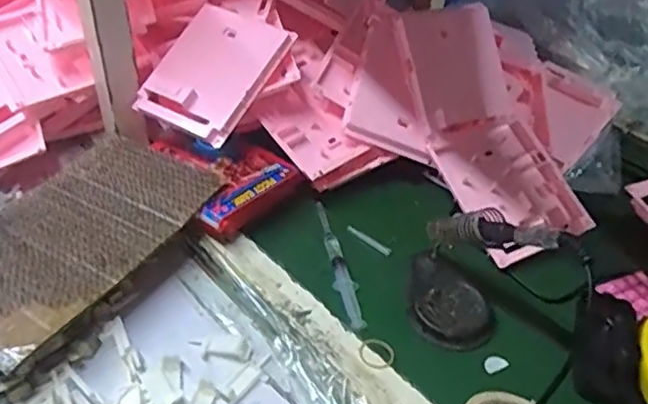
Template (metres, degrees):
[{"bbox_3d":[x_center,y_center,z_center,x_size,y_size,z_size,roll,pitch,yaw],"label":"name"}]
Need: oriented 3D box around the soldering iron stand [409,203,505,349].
[{"bbox_3d":[0.124,0.058,0.557,0.079,0.113,0.098,12,43,9],"label":"soldering iron stand"}]

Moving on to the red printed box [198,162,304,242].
[{"bbox_3d":[-0.078,-0.001,0.647,0.031,0.037,0.123,31,49,27],"label":"red printed box"}]

